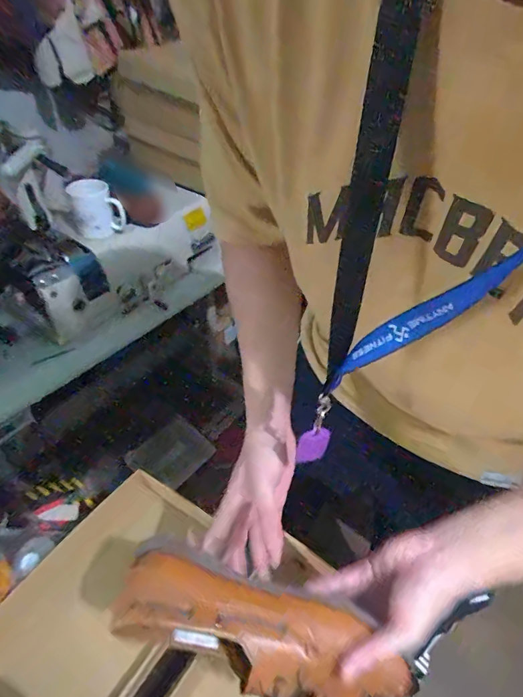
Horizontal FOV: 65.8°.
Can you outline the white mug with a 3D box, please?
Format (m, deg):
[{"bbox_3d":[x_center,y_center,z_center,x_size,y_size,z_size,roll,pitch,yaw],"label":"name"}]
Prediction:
[{"bbox_3d":[-0.327,-0.280,0.806,0.094,0.091,0.091,-13,46,-16],"label":"white mug"}]

